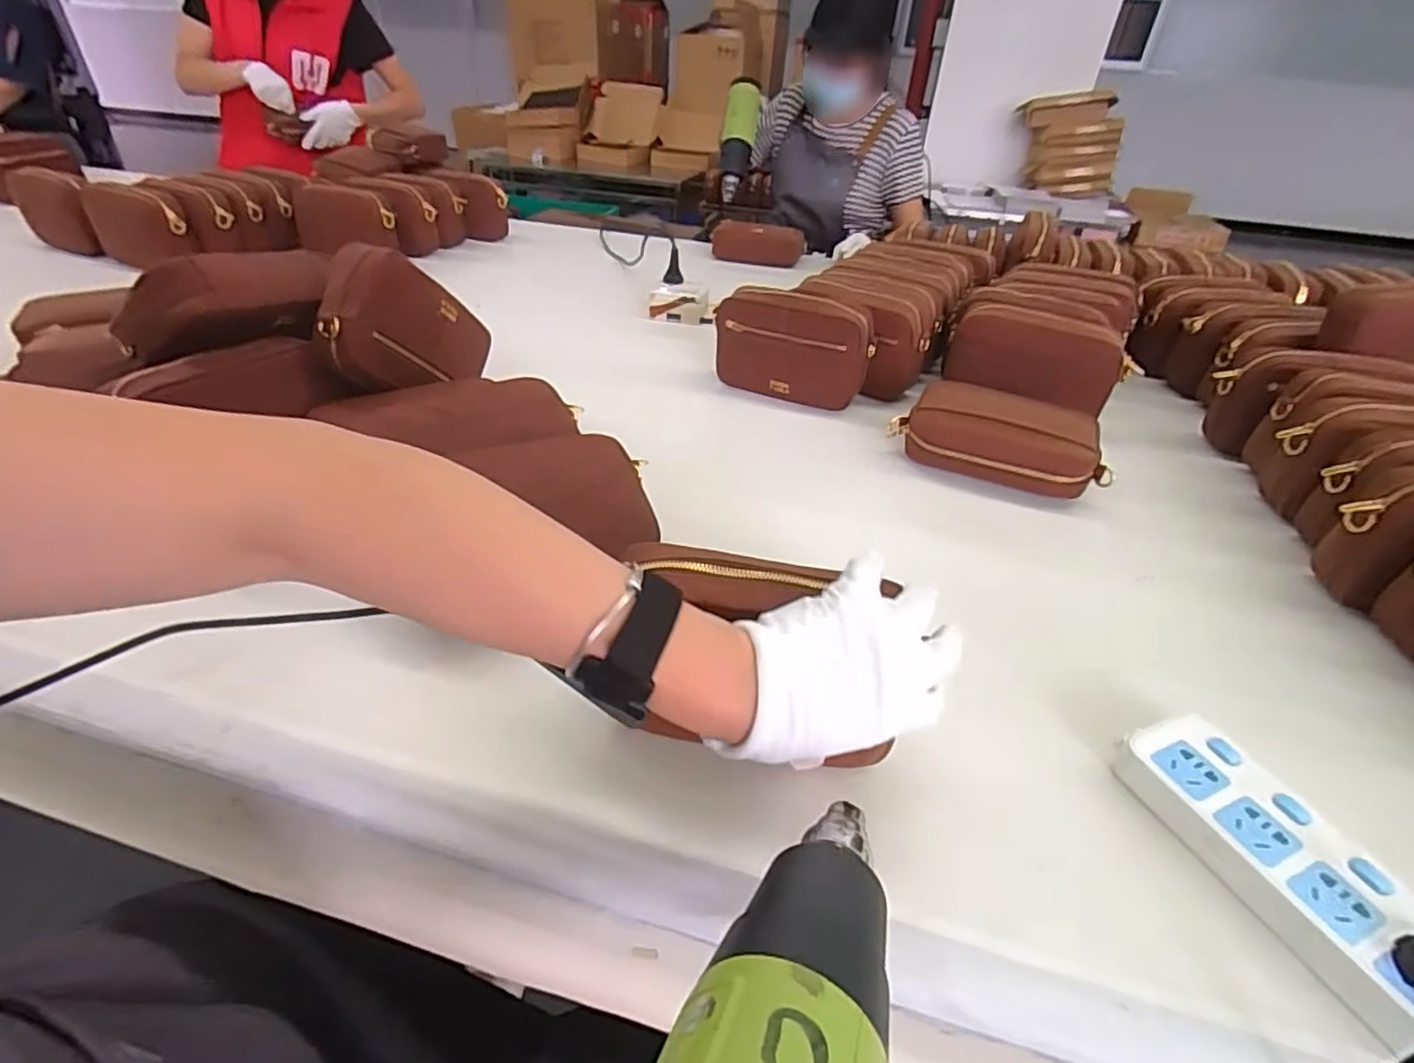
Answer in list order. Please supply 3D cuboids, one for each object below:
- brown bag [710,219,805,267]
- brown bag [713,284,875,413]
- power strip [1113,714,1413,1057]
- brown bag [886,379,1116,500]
[{"bbox_3d":[0.107,-0.623,1.417,0.210,0.070,0.063,14,38,13],"label":"brown bag"},{"bbox_3d":[0.105,-0.232,0.839,0.200,0.134,0.055,14,38,14],"label":"brown bag"},{"bbox_3d":[0.334,0.197,0.368,0.079,0.035,0.210,-10,39,-18],"label":"power strip"},{"bbox_3d":[0.319,-0.099,0.718,0.221,0.072,0.108,15,38,14],"label":"brown bag"}]

